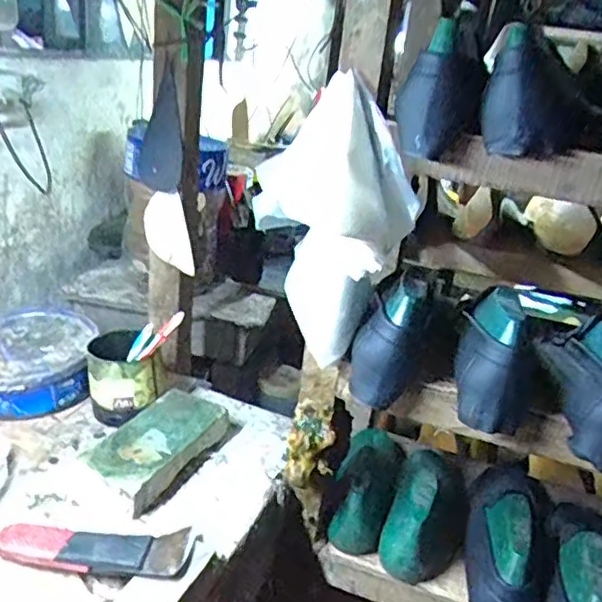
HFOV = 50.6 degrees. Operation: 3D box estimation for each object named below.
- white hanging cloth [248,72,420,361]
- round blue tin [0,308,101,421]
[{"bbox_3d":[0.031,-0.074,0.635,0.156,0.249,0.053,11,22,10],"label":"white hanging cloth"},{"bbox_3d":[-0.370,0.077,0.860,0.175,0.067,0.186,6,22,-2],"label":"round blue tin"}]

